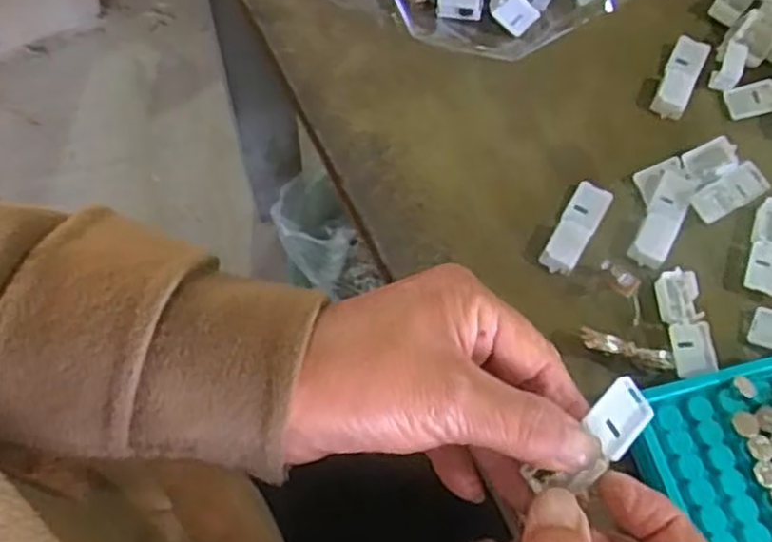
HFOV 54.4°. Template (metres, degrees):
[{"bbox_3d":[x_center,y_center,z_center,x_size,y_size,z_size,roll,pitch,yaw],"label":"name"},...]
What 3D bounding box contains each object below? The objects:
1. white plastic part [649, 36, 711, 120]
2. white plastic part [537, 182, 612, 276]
[{"bbox_3d":[0.171,-0.114,0.436,0.019,0.010,0.054,25,69,10],"label":"white plastic part"},{"bbox_3d":[0.100,-0.024,0.395,0.019,0.013,0.054,29,70,12],"label":"white plastic part"}]

